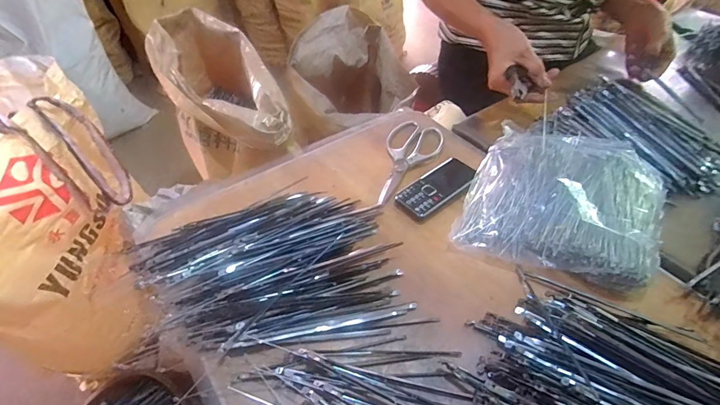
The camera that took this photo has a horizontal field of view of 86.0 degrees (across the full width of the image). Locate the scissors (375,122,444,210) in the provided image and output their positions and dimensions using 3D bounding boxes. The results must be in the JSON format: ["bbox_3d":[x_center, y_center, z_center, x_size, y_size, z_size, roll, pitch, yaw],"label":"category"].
[{"bbox_3d":[0.072,-0.060,0.566,0.082,0.007,0.193,11,47,10],"label":"scissors"}]

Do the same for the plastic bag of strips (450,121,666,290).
[{"bbox_3d":[0.258,-0.013,0.487,0.223,0.061,0.219,18,48,17],"label":"plastic bag of strips"}]

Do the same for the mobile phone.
[{"bbox_3d":[0.107,-0.022,0.526,0.116,0.012,0.055,-36,55,-29],"label":"mobile phone"}]

